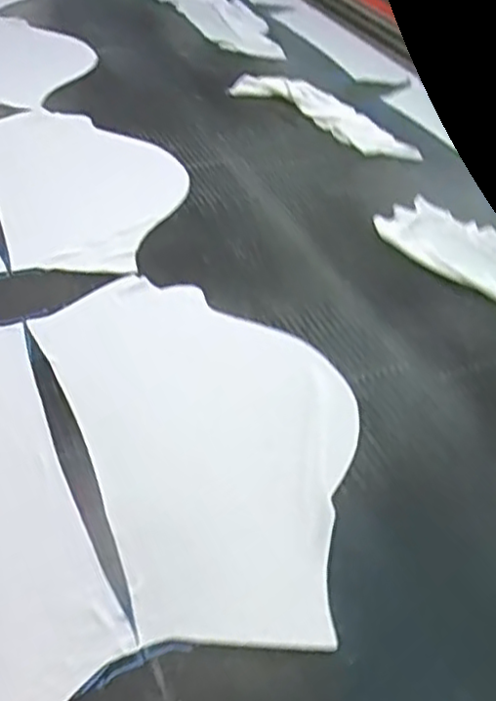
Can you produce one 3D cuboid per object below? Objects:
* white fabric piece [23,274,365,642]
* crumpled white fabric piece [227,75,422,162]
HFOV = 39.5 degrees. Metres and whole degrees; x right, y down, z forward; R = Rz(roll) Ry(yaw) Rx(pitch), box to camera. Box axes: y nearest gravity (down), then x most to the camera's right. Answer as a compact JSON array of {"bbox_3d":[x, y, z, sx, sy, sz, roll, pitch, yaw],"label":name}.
[{"bbox_3d":[-0.029,0.068,0.714,0.284,0.010,0.471,-13,44,-23],"label":"white fabric piece"},{"bbox_3d":[0.155,-0.483,1.405,0.466,0.022,0.152,35,47,29],"label":"crumpled white fabric piece"}]

